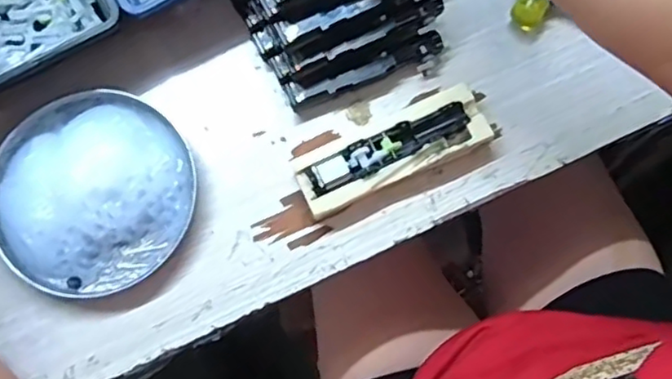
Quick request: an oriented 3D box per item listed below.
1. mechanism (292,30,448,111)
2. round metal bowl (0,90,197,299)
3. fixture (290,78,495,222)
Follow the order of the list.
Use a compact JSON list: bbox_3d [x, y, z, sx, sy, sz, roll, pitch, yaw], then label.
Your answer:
[{"bbox_3d":[0.027,-0.081,0.462,0.119,0.018,0.022,-28,80,-5],"label":"mechanism"},{"bbox_3d":[-0.177,0.000,0.450,0.140,0.026,0.141,0,79,0],"label":"round metal bowl"},{"bbox_3d":[0.039,-0.029,0.447,0.137,0.023,0.049,-25,79,-4],"label":"fixture"}]

